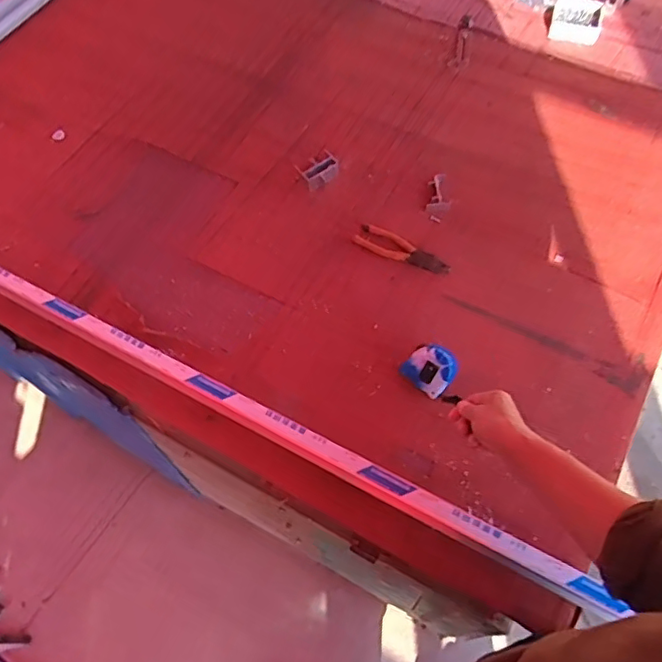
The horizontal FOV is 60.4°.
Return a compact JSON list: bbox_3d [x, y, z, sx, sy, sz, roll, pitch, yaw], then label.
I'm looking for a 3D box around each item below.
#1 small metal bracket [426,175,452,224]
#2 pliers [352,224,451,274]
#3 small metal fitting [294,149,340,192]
[{"bbox_3d":[0.195,-0.240,1.022,0.041,0.016,0.102,6,64,7],"label":"small metal bracket"},{"bbox_3d":[0.122,-0.140,0.980,0.175,0.010,0.049,27,68,16],"label":"pliers"},{"bbox_3d":[-0.019,-0.303,1.068,0.077,0.031,0.063,-26,61,-15],"label":"small metal fitting"}]

